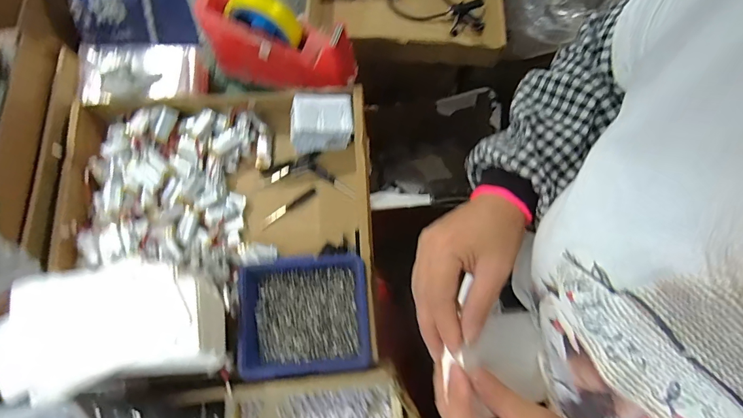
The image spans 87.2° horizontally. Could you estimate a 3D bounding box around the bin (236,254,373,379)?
[{"bbox_3d":[-0.075,0.124,0.456,0.140,0.055,0.124,-5,75,-1],"label":"bin"}]

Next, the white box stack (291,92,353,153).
[{"bbox_3d":[-0.066,-0.116,0.522,0.082,0.055,0.066,-4,75,-1],"label":"white box stack"}]

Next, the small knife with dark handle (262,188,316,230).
[{"bbox_3d":[-0.111,-0.003,0.518,0.084,0.004,0.011,-35,78,-9],"label":"small knife with dark handle"}]

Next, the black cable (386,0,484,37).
[{"bbox_3d":[0.131,-0.416,0.779,0.207,0.024,0.102,22,76,6],"label":"black cable"}]

